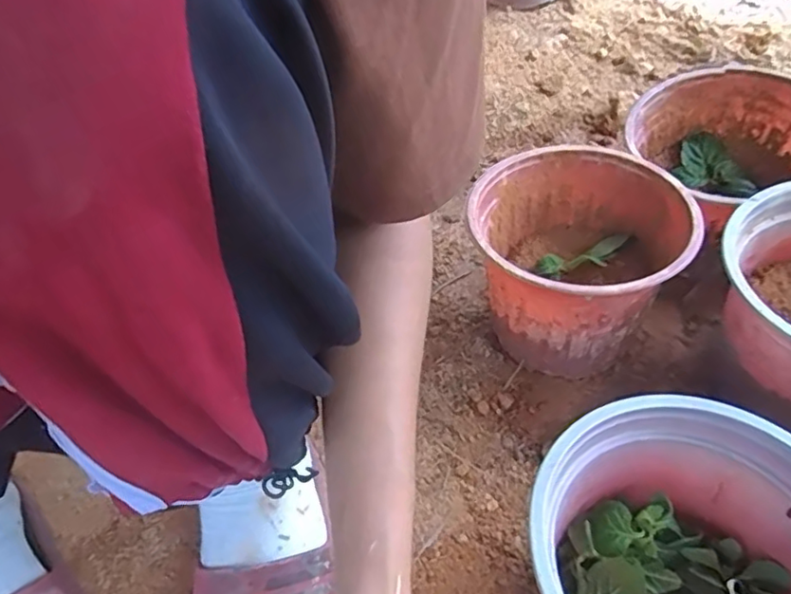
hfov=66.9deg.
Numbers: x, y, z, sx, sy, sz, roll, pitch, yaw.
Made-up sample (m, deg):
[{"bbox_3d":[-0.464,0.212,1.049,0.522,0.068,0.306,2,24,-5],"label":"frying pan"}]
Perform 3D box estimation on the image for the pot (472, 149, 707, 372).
[{"bbox_3d":[0.147,-0.020,0.516,0.163,0.147,0.164,-2,47,2],"label":"pot"}]

